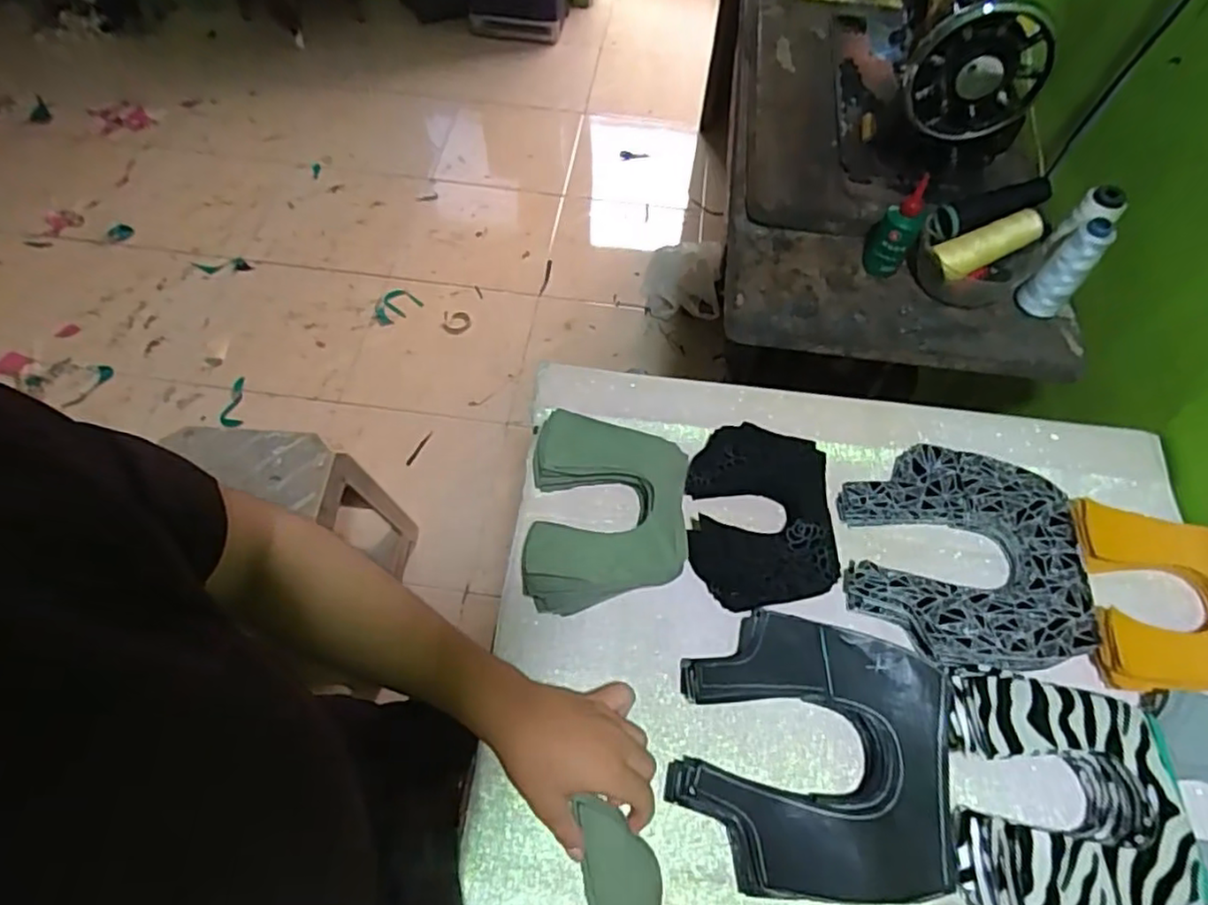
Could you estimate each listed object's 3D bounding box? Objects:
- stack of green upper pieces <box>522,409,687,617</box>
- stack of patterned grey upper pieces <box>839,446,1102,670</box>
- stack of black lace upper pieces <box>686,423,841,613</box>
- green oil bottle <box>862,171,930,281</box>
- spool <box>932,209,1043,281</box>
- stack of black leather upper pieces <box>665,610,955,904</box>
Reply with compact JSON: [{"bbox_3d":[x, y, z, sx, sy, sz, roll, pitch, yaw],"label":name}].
[{"bbox_3d":[0.002,0.054,0.580,0.133,0.054,0.168,5,59,0],"label":"stack of green upper pieces"},{"bbox_3d":[0.306,0.086,0.563,0.188,0.022,0.194,7,59,2],"label":"stack of patterned grey upper pieces"},{"bbox_3d":[0.139,0.049,0.586,0.128,0.030,0.161,-2,59,-3],"label":"stack of black lace upper pieces"},{"bbox_3d":[0.321,-0.242,0.727,0.046,0.119,0.039,23,61,11],"label":"green oil bottle"},{"bbox_3d":[0.410,-0.221,0.707,0.107,0.031,0.037,-24,58,9],"label":"spool"},{"bbox_3d":[0.150,0.218,0.487,0.188,0.028,0.185,10,59,4],"label":"stack of black leather upper pieces"}]

